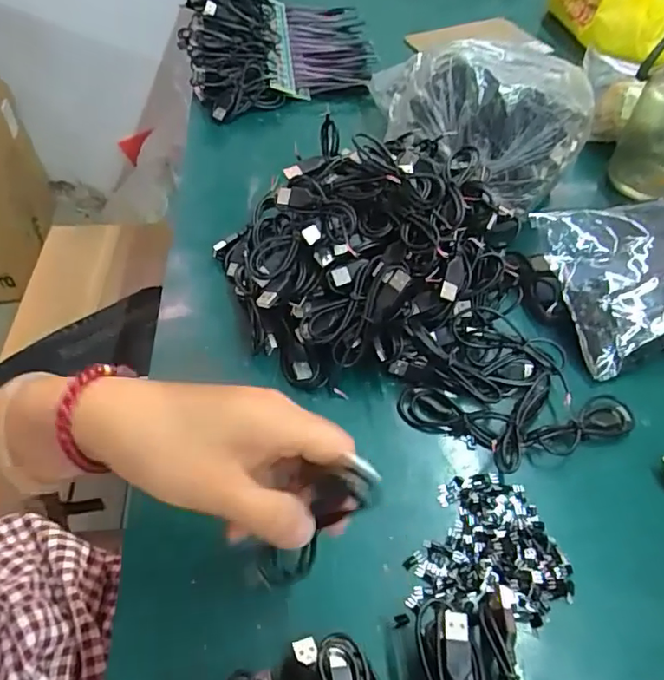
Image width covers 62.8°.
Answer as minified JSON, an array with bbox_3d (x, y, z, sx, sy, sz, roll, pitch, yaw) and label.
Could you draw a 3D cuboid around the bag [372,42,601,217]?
[{"bbox_3d":[0.159,-0.212,0.501,0.186,0.095,0.149,-26,56,-19],"label":"bag"}]

